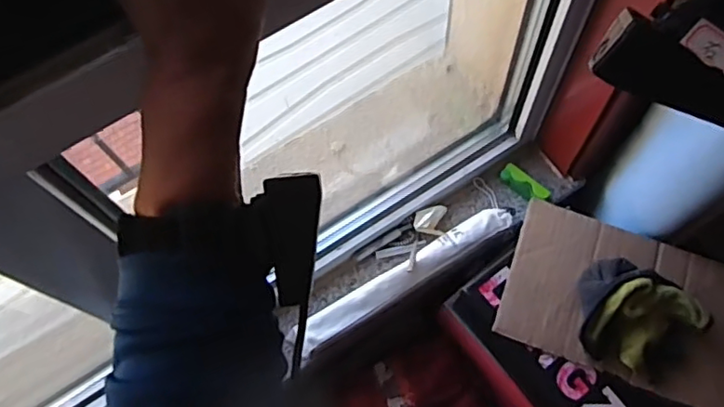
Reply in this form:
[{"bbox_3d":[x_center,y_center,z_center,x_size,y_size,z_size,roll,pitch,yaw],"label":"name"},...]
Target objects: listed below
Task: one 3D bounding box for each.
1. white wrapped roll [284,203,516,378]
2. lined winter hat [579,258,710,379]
[{"bbox_3d":[0.055,0.103,0.826,0.357,0.038,0.048,-32,69,-10],"label":"white wrapped roll"},{"bbox_3d":[0.328,0.137,0.703,0.149,0.066,0.118,20,70,11],"label":"lined winter hat"}]

